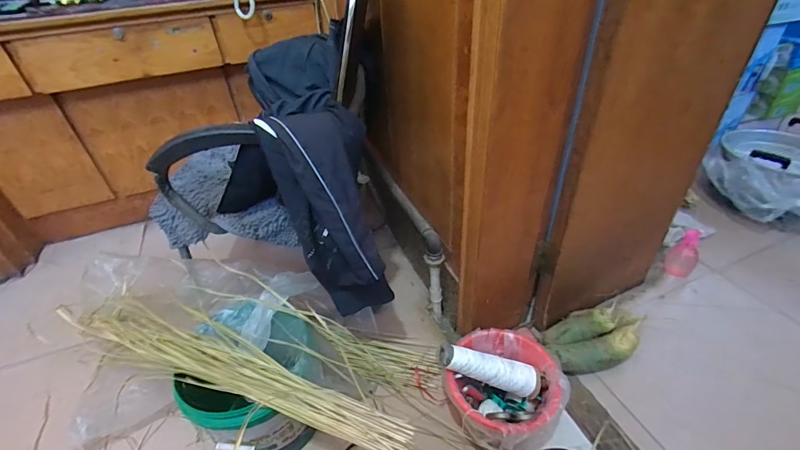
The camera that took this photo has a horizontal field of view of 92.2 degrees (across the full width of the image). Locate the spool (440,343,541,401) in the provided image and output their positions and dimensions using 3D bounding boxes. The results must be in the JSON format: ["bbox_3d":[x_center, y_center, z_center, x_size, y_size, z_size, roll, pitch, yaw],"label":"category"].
[{"bbox_3d":[0.186,0.297,0.790,0.235,0.049,0.052,22,36,-14],"label":"spool"}]

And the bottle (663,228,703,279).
[{"bbox_3d":[0.859,0.094,1.166,0.078,0.161,0.069,25,45,30],"label":"bottle"}]

